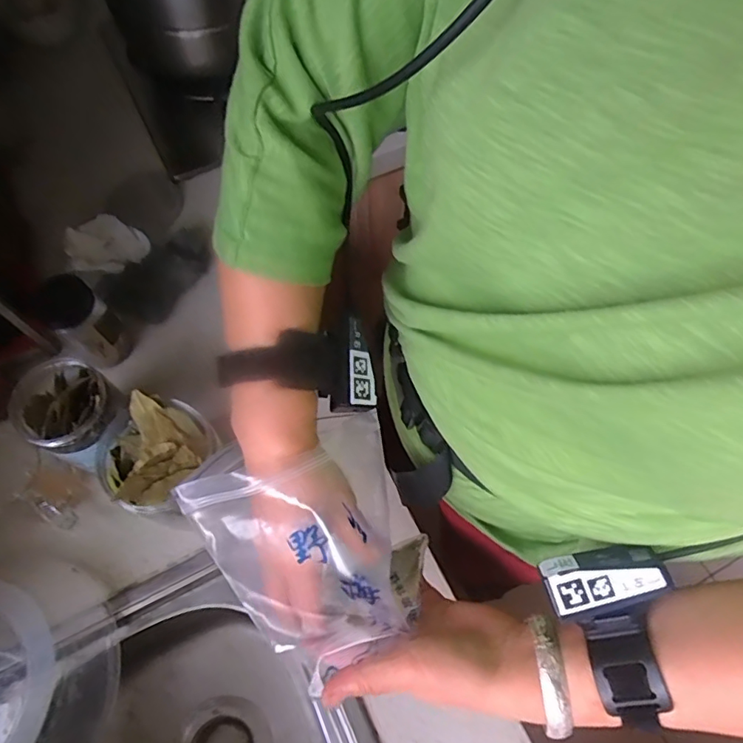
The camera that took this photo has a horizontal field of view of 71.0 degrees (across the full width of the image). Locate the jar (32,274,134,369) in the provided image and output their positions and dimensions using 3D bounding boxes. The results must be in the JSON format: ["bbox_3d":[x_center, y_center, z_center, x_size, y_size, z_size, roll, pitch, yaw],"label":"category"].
[{"bbox_3d":[-0.305,-0.053,0.560,0.063,0.100,0.057,33,68,14],"label":"jar"}]

